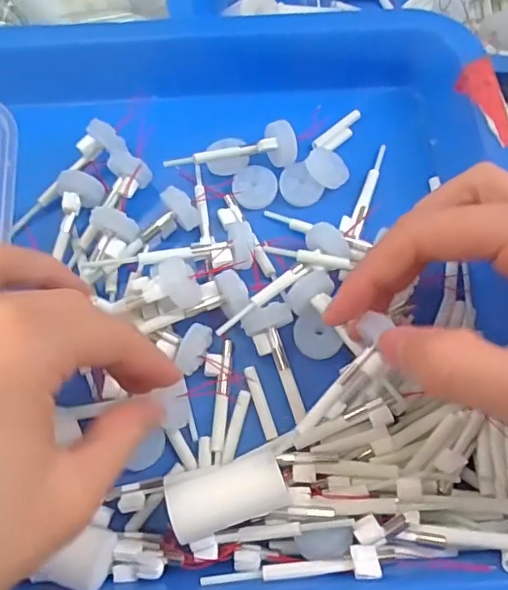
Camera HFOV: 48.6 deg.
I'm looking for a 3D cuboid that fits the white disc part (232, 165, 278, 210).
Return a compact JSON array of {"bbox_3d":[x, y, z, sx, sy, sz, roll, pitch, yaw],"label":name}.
[{"bbox_3d":[0.000,-0.050,0.264,0.020,0.004,0.020,-6,92,1],"label":"white disc part"}]

